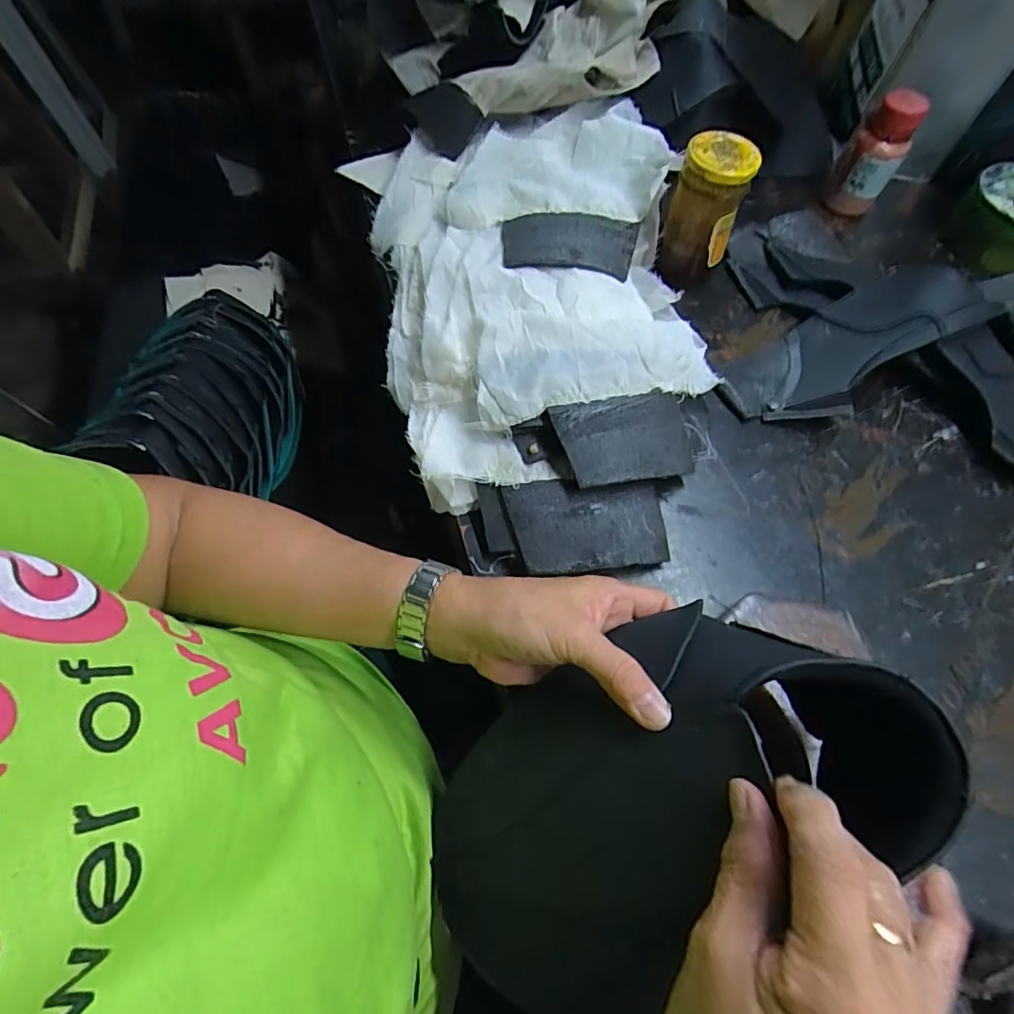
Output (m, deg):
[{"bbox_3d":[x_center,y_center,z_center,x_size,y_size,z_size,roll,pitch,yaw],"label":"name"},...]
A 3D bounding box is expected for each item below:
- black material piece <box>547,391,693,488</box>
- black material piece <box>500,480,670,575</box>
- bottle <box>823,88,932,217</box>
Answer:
[{"bbox_3d":[0.087,-0.048,0.375,0.103,0.010,0.062,-11,80,-20],"label":"black material piece"},{"bbox_3d":[0.055,0.012,0.366,0.107,0.016,0.061,-4,63,-4],"label":"black material piece"},{"bbox_3d":[0.347,-0.330,0.509,0.049,0.100,0.035,31,66,13],"label":"bottle"}]

